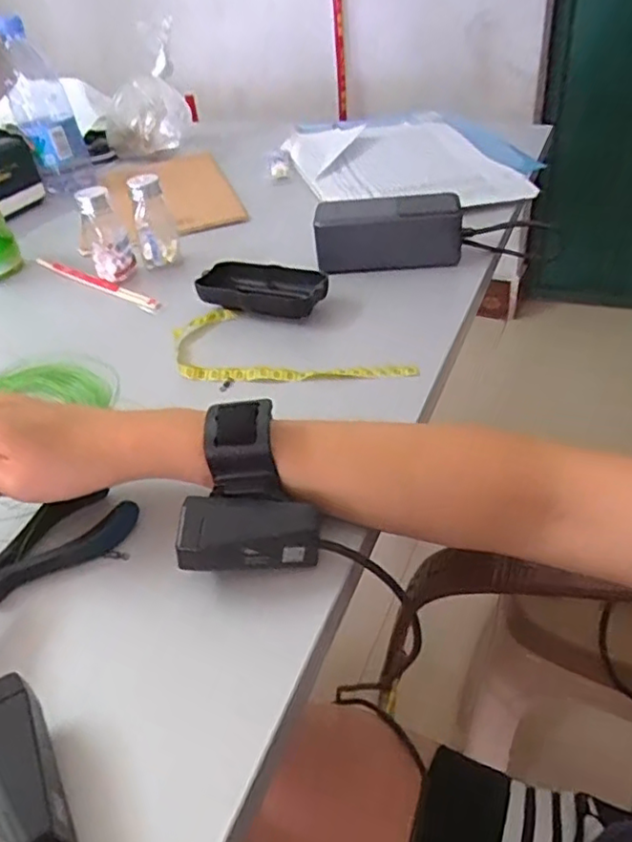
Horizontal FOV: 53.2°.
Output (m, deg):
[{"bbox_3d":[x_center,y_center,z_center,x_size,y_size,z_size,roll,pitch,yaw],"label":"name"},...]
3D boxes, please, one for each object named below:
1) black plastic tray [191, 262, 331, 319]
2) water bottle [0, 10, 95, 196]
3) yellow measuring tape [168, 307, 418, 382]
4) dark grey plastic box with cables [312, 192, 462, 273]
[{"bbox_3d":[-0.044,-0.110,0.531,0.111,0.023,0.047,8,41,18],"label":"black plastic tray"},{"bbox_3d":[-0.328,-0.375,0.762,0.067,0.179,0.067,-24,42,-19],"label":"water bottle"},{"bbox_3d":[-0.019,-0.059,0.491,0.191,0.016,0.089,1,39,9],"label":"yellow measuring tape"},{"bbox_3d":[0.063,-0.166,0.557,0.126,0.056,0.040,1,39,9],"label":"dark grey plastic box with cables"}]

